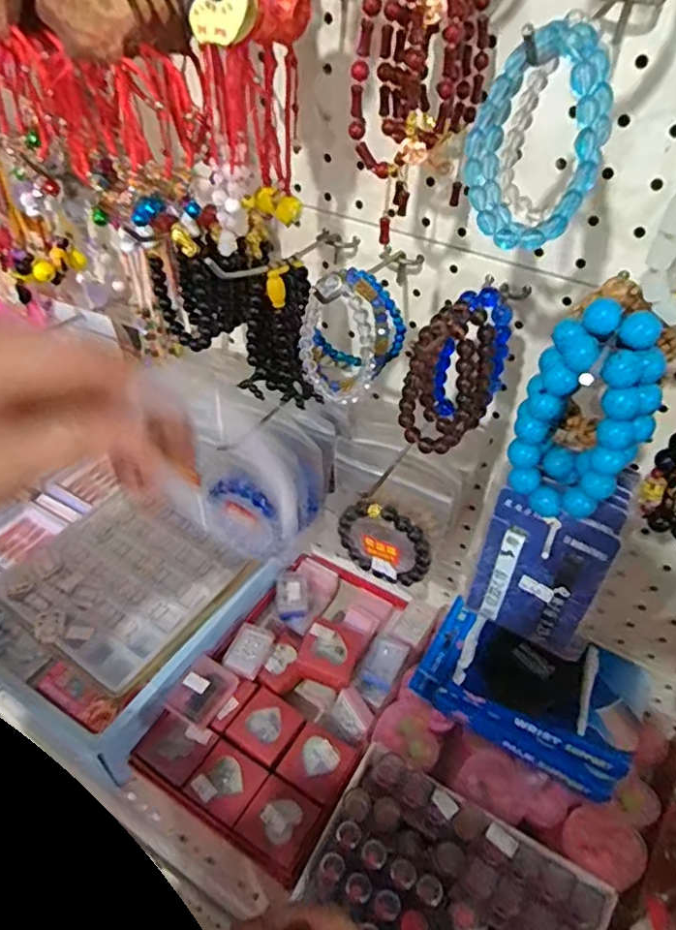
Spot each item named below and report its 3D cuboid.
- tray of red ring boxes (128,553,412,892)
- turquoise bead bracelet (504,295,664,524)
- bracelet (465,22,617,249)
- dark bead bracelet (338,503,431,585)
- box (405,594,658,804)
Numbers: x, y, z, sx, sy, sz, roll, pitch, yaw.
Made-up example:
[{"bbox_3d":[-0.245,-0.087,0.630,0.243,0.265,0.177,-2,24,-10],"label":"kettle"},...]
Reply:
[{"bbox_3d":[-0.028,0.209,0.575,0.172,0.051,0.270,25,47,21],"label":"tray of red ring boxes"},{"bbox_3d":[0.122,-0.022,0.306,0.057,0.108,0.027,22,46,18],"label":"turquoise bead bracelet"},{"bbox_3d":[0.077,-0.127,0.242,0.049,0.074,0.030,12,44,8],"label":"bracelet"},{"bbox_3d":[0.034,0.057,0.453,0.071,0.070,0.011,25,47,21],"label":"dark bead bracelet"},{"bbox_3d":[0.159,0.177,0.510,0.173,0.070,0.095,22,46,18],"label":"box"}]

